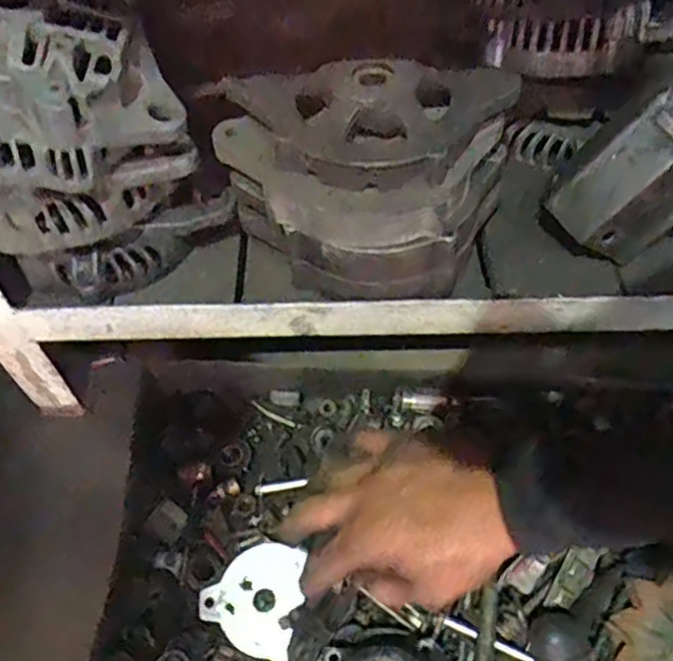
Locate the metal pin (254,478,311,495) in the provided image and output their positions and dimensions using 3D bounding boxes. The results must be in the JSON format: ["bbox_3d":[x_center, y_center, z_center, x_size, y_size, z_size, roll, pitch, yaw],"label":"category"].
[{"bbox_3d":[-0.042,0.118,0.494,0.044,0.004,0.007,-13,54,14],"label":"metal pin"}]

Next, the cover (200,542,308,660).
[{"bbox_3d":[-0.055,0.181,0.446,0.065,0.009,0.072,11,57,11],"label":"cover"}]

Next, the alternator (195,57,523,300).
[{"bbox_3d":[0.021,-0.098,0.432,0.198,0.114,0.112,-2,53,2],"label":"alternator"}]

